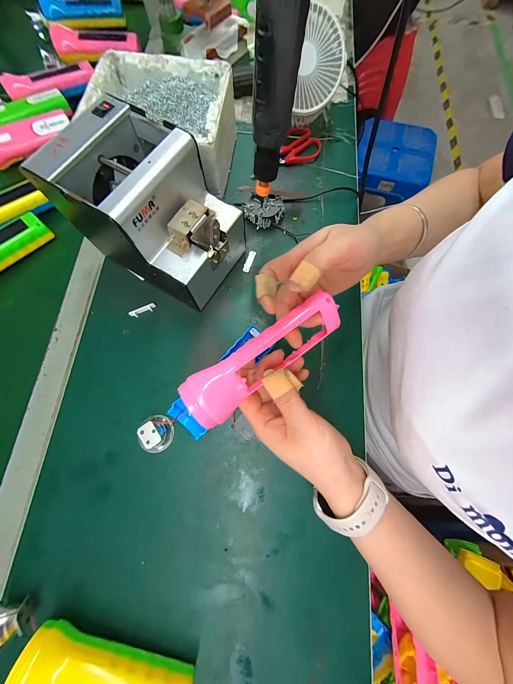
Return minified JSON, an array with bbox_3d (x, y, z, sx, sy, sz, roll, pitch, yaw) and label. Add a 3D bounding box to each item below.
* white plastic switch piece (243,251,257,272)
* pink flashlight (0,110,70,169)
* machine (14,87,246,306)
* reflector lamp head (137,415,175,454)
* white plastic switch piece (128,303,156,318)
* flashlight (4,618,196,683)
[{"bbox_3d":[-0.011,-0.125,0.366,0.010,0.004,0.036,20,76,4],"label":"white plastic switch piece"},{"bbox_3d":[-0.392,-0.345,0.399,0.151,0.036,0.035,-28,78,-8],"label":"pink flashlight"},{"bbox_3d":[-0.118,-0.152,0.296,0.166,0.147,0.121,30,77,7],"label":"machine"},{"bbox_3d":[-0.120,0.109,0.287,0.038,0.025,0.043,-23,77,-6],"label":"reflector lamp head"},{"bbox_3d":[-0.163,-0.045,0.339,0.038,0.009,0.009,-25,77,-7],"label":"white plastic switch piece"},{"bbox_3d":[-0.141,0.317,0.223,0.156,0.051,0.038,17,76,3],"label":"flashlight"}]

